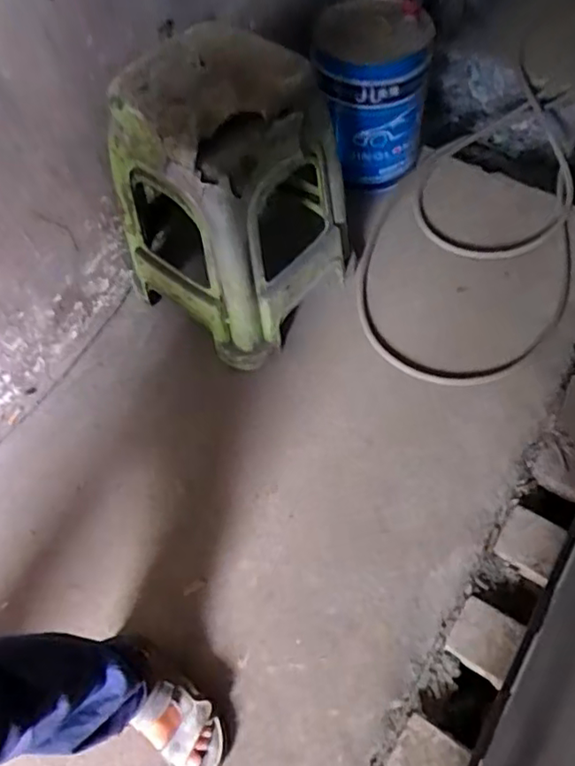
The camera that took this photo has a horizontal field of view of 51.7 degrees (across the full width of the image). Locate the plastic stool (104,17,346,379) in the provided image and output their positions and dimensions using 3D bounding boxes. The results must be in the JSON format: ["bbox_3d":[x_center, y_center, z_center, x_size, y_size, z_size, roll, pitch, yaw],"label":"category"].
[{"bbox_3d":[-0.098,-0.317,1.062,0.325,0.514,0.323,32,68,20],"label":"plastic stool"}]

